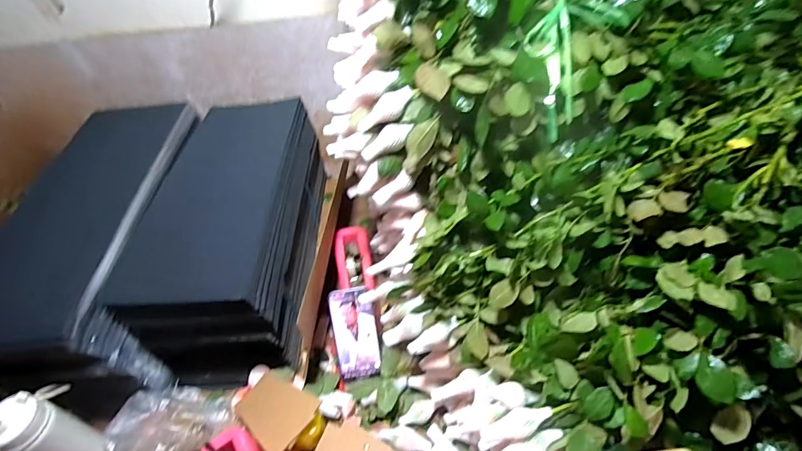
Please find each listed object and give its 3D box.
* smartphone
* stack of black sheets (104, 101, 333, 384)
[{"bbox_3d":[-0.079,0.188,0.741,0.075,0.154,0.016,-10,2,-3],"label":"smartphone"},{"bbox_3d":[-0.319,0.001,0.855,0.239,0.225,0.534,-4,46,2],"label":"stack of black sheets"}]

